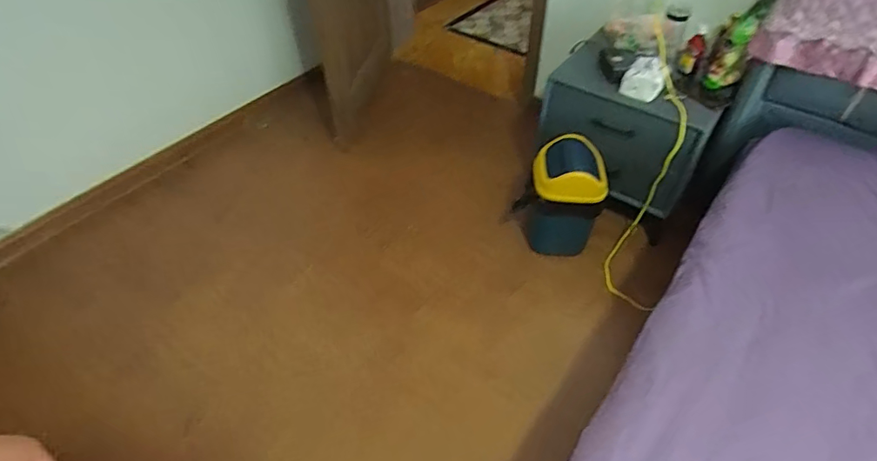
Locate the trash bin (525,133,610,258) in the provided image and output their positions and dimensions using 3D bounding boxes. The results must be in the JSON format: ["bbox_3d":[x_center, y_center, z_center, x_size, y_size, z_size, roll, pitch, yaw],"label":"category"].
[{"bbox_3d":[0.385,-0.096,1.559,0.238,0.332,0.191,13,47,13],"label":"trash bin"}]

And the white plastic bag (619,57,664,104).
[{"bbox_3d":[0.604,-0.445,1.465,0.112,0.062,0.146,21,49,20],"label":"white plastic bag"}]

